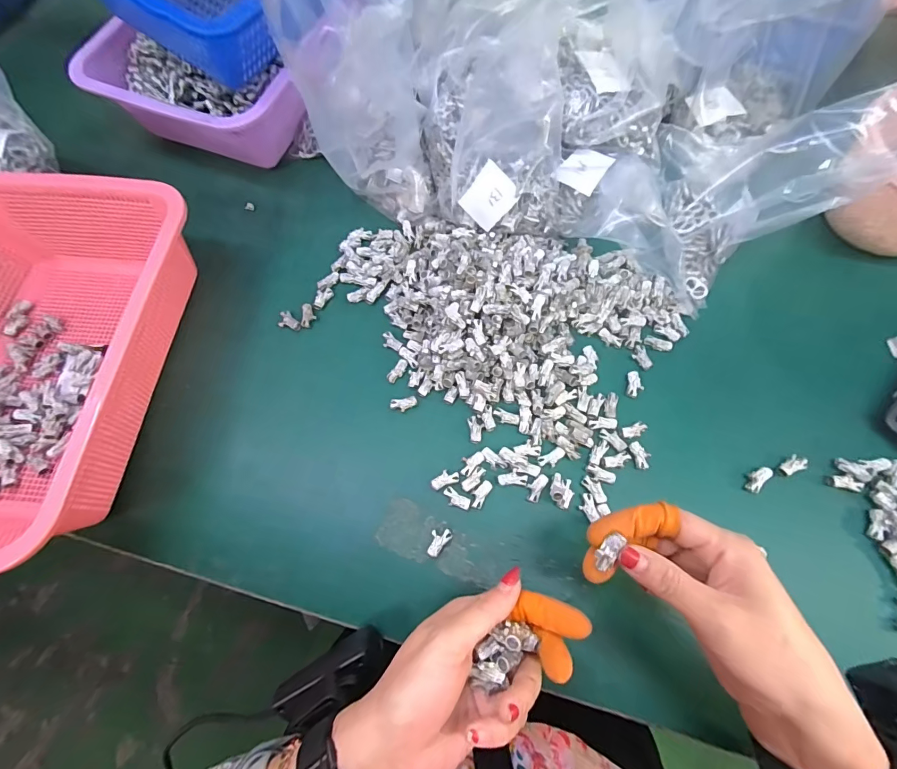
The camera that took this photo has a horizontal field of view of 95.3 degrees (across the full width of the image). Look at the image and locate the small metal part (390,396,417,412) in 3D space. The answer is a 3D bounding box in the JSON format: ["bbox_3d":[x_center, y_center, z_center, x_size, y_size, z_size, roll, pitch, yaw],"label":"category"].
[{"bbox_3d":[-0.038,0.017,0.347,0.022,0.005,0.011,-7,69,-1],"label":"small metal part"}]

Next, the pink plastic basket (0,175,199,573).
[{"bbox_3d":[-0.327,-0.019,0.318,0.204,0.084,0.289,2,69,2],"label":"pink plastic basket"}]

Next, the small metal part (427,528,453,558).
[{"bbox_3d":[-0.008,0.118,0.309,0.014,0.007,0.022,40,75,15],"label":"small metal part"}]

